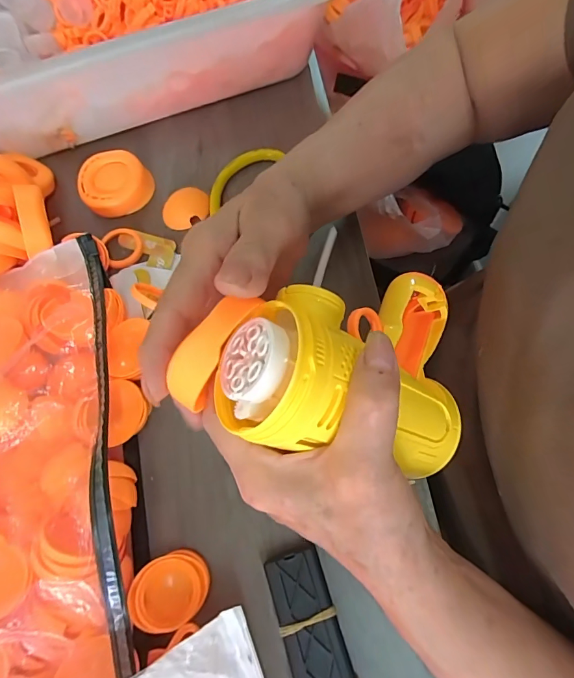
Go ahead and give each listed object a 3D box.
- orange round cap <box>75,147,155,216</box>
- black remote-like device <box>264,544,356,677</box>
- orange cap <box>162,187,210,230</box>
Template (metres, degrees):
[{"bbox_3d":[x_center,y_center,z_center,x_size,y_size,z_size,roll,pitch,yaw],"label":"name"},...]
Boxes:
[{"bbox_3d":[-0.146,-0.133,0.332,0.057,0.018,0.053,-23,71,-6],"label":"orange round cap"},{"bbox_3d":[0.018,0.172,0.207,0.031,0.022,0.107,-18,70,-4],"label":"black remote-like device"},{"bbox_3d":[-0.085,-0.109,0.324,0.039,0.009,0.032,-19,70,-4],"label":"orange cap"}]

